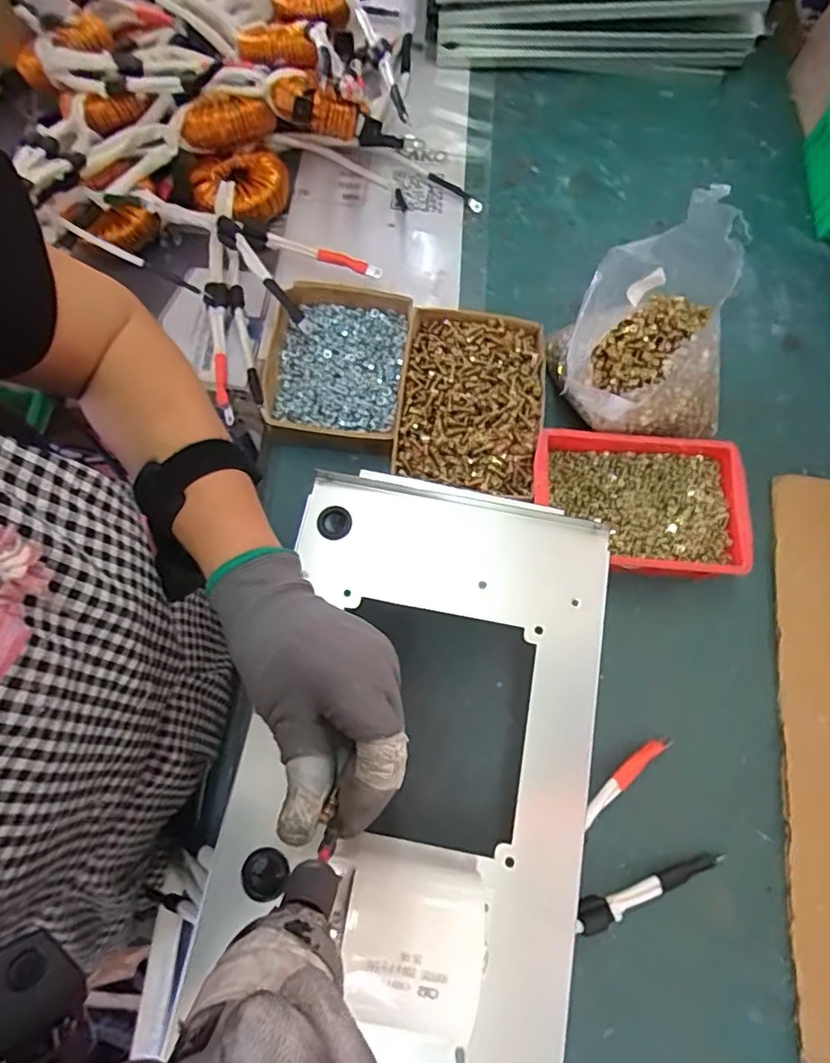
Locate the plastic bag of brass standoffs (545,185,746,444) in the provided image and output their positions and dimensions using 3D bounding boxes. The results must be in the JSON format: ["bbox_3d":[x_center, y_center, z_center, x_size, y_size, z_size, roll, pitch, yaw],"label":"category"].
[{"bbox_3d":[0.231,-0.190,0.571,0.176,0.161,0.170,-5,72,-3],"label":"plastic bag of brass standoffs"}]

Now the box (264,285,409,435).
[{"bbox_3d":[-0.086,-0.178,0.626,0.149,0.041,0.178,8,72,1],"label":"box"}]

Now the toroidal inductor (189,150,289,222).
[{"bbox_3d":[-0.204,-0.403,0.679,0.109,0.038,0.084,-16,73,-7],"label":"toroidal inductor"}]

